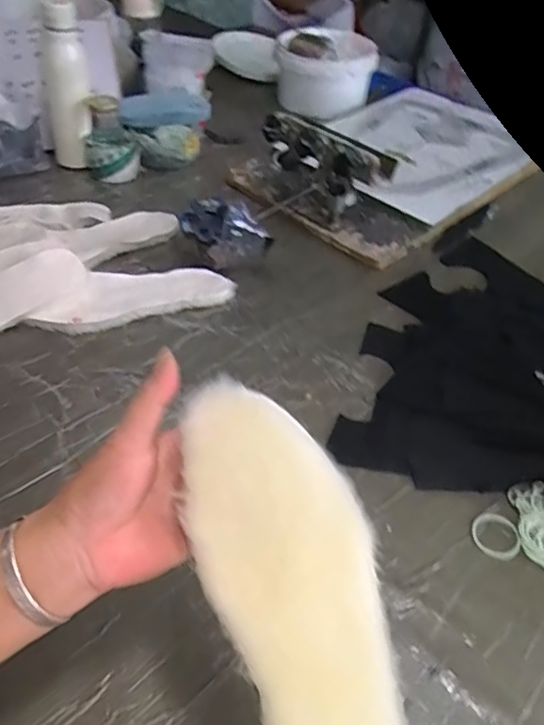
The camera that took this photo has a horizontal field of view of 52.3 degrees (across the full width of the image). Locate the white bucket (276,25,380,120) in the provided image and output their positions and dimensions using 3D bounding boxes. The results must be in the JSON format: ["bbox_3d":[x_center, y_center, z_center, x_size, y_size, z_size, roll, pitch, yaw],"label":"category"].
[{"bbox_3d":[0.109,-0.621,1.176,0.205,0.124,0.216,8,46,3],"label":"white bucket"}]

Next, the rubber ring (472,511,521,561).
[{"bbox_3d":[0.201,0.155,0.498,0.041,0.007,0.049,8,46,3],"label":"rubber ring"}]

